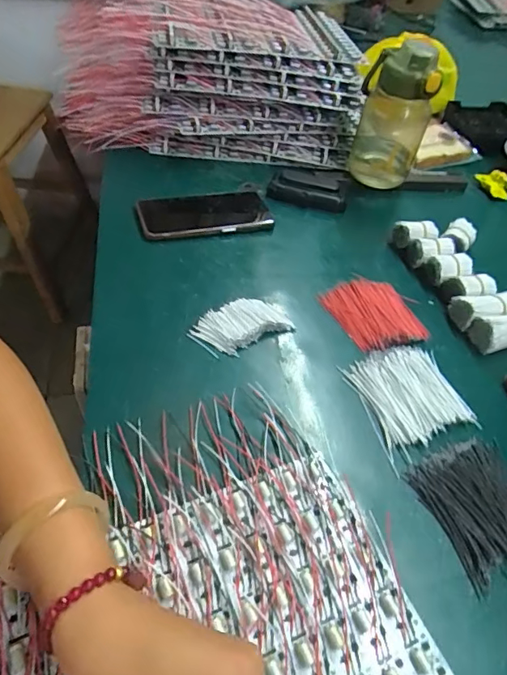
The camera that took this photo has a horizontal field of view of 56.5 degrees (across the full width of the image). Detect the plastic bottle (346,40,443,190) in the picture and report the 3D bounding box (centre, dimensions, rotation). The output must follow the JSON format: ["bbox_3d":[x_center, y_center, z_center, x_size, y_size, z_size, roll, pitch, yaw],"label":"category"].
[{"bbox_3d":[0.189,-0.306,0.639,0.093,0.177,0.090,22,52,12],"label":"plastic bottle"}]

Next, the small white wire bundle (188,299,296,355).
[{"bbox_3d":[-0.011,-0.014,0.477,0.090,0.016,0.054,-29,59,-26],"label":"small white wire bundle"}]

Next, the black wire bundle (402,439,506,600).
[{"bbox_3d":[0.188,0.130,0.379,0.099,0.015,0.095,-18,55,-19],"label":"black wire bundle"}]

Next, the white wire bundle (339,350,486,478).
[{"bbox_3d":[0.147,0.052,0.442,0.100,0.013,0.103,-15,54,-17],"label":"white wire bundle"}]

